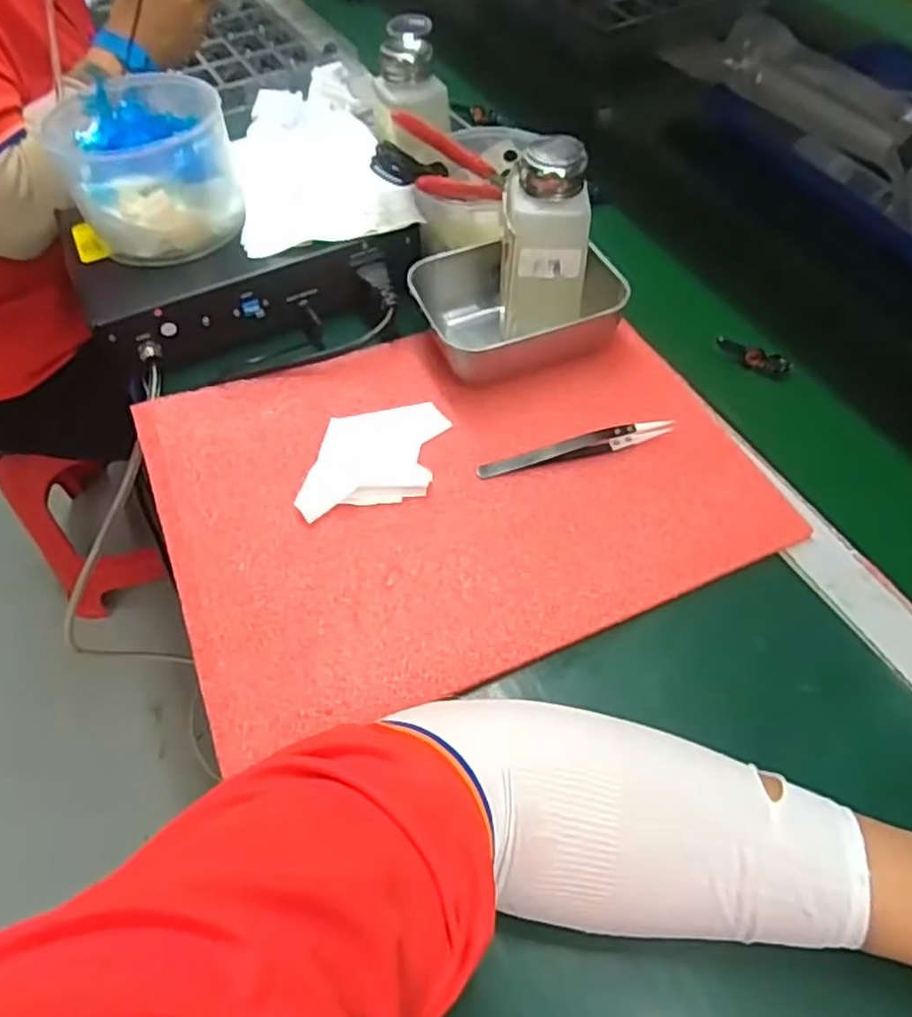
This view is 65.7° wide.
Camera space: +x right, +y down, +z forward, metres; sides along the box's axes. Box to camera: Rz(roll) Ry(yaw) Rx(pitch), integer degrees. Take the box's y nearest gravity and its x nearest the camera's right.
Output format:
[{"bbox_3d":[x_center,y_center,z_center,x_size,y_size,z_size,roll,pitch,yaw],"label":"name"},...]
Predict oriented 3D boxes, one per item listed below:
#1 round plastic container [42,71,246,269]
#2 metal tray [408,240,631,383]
[{"bbox_3d":[-0.213,-0.239,0.491,0.105,0.086,0.104,-1,55,1],"label":"round plastic container"},{"bbox_3d":[0.041,-0.145,0.500,0.138,0.048,0.105,-17,57,-10],"label":"metal tray"}]

